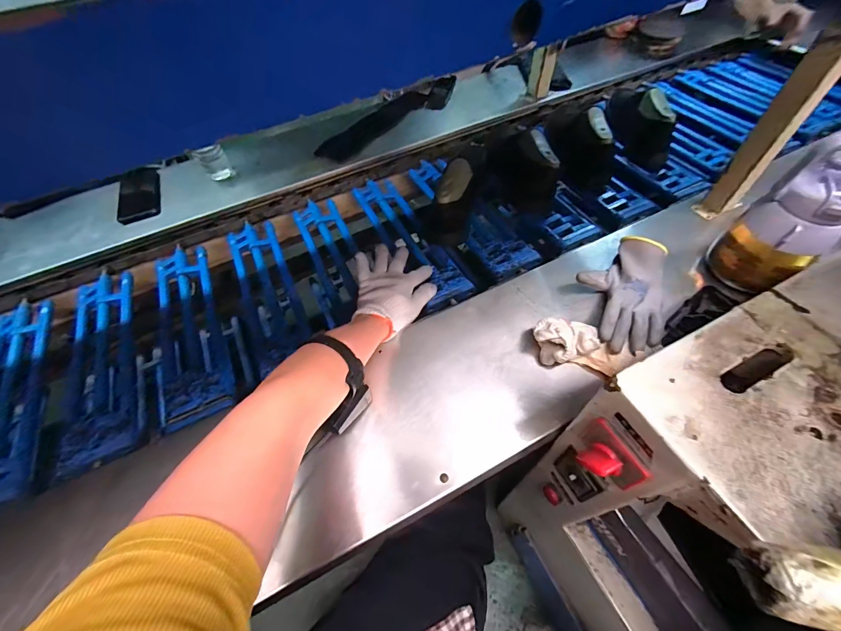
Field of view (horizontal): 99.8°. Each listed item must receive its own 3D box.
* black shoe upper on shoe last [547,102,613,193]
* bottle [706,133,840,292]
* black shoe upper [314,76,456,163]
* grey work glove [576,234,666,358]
[{"bbox_3d":[0.342,-0.386,0.763,0.111,0.104,0.237,-3,55,3],"label":"black shoe upper on shoe last"},{"bbox_3d":[0.502,-0.124,0.482,0.110,0.236,0.107,-36,60,-19],"label":"bottle"},{"bbox_3d":[-0.081,-0.498,0.881,0.406,0.032,0.089,-38,76,-17],"label":"black shoe upper"},{"bbox_3d":[0.300,-0.040,0.528,0.116,0.022,0.212,17,59,16],"label":"grey work glove"}]

